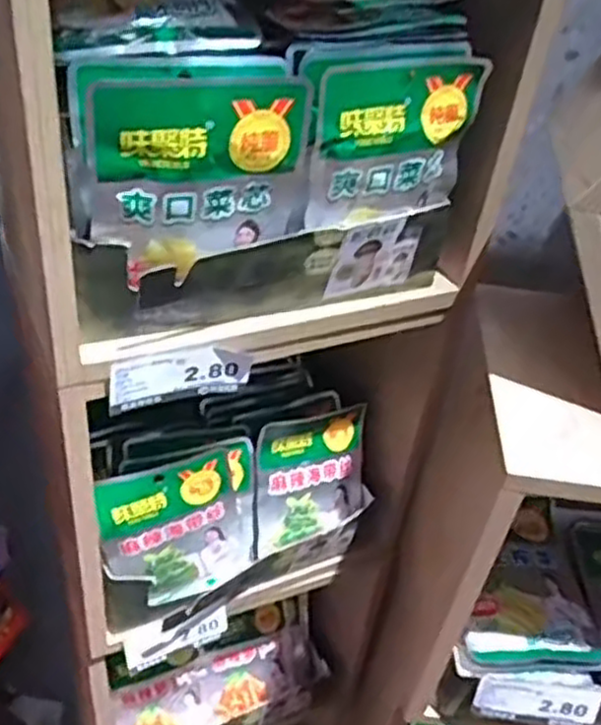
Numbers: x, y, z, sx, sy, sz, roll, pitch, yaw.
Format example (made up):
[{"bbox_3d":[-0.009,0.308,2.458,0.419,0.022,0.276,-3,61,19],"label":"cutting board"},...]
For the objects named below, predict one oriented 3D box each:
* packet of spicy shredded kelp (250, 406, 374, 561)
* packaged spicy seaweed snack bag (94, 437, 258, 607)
[{"bbox_3d":[0.013,0.100,0.650,0.112,0.112,0.018,-10,15,-26],"label":"packet of spicy shredded kelp"},{"bbox_3d":[-0.090,0.131,0.589,0.129,0.130,0.040,-20,46,-30],"label":"packaged spicy seaweed snack bag"}]

